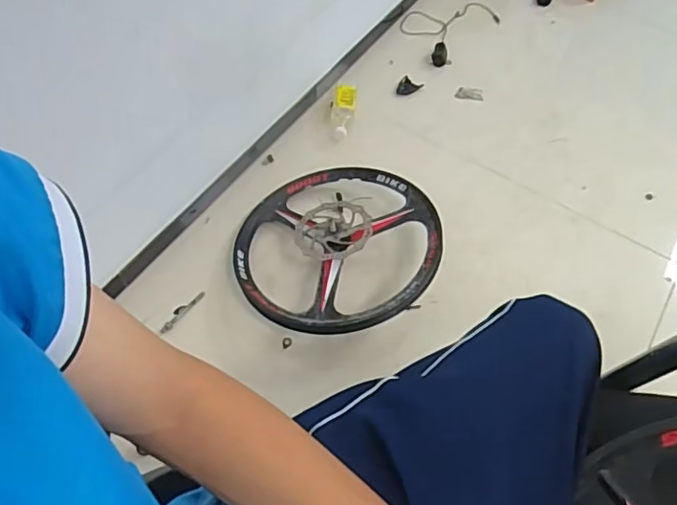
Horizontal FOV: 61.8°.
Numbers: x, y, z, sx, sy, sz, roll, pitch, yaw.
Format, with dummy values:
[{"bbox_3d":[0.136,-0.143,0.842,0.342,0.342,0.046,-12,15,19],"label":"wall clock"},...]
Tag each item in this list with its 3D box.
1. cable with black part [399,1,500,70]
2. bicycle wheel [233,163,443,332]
[{"bbox_3d":[0.354,-0.651,1.650,0.313,0.042,0.239,-22,61,-15],"label":"cable with black part"},{"bbox_3d":[-0.006,-0.013,1.146,0.398,0.118,0.408,1,58,-2],"label":"bicycle wheel"}]

